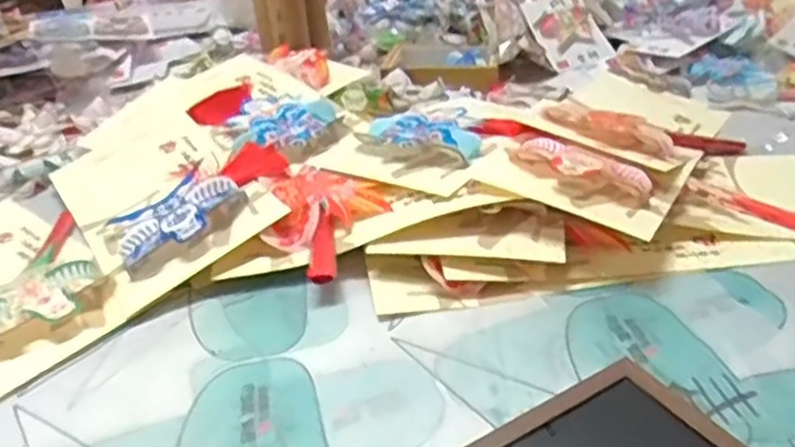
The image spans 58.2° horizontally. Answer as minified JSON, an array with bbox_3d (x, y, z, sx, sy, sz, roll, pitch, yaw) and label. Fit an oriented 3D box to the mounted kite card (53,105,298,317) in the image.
[{"bbox_3d":[-0.259,-0.036,0.766,0.172,0.030,0.314,-35,42,-16],"label":"mounted kite card"}]

